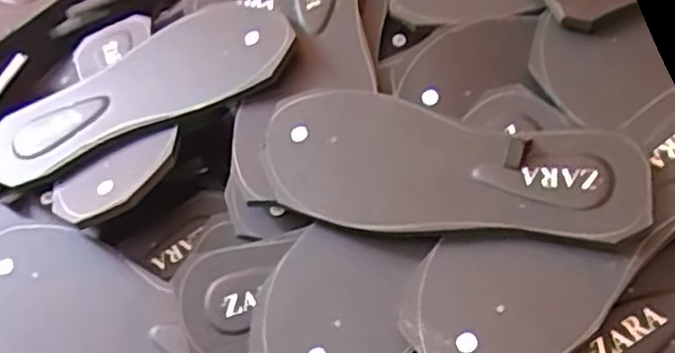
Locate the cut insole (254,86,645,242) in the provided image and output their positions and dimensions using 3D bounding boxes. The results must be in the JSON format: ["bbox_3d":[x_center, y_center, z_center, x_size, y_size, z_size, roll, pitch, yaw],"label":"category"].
[{"bbox_3d":[0.068,-0.011,0.457,0.235,0.011,0.102,2,61,17],"label":"cut insole"}]

